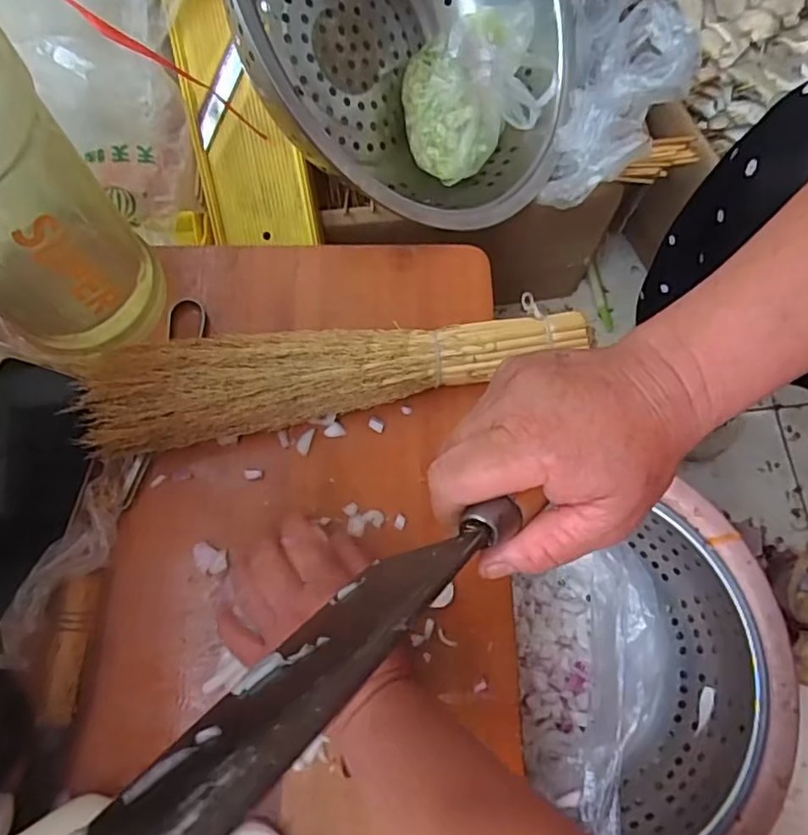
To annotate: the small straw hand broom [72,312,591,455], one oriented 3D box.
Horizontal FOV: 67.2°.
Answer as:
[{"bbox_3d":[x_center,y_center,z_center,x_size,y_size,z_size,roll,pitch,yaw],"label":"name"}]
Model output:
[{"bbox_3d":[-0.042,-0.032,0.427,0.341,0.025,0.067,-8,93,-9],"label":"small straw hand broom"}]

